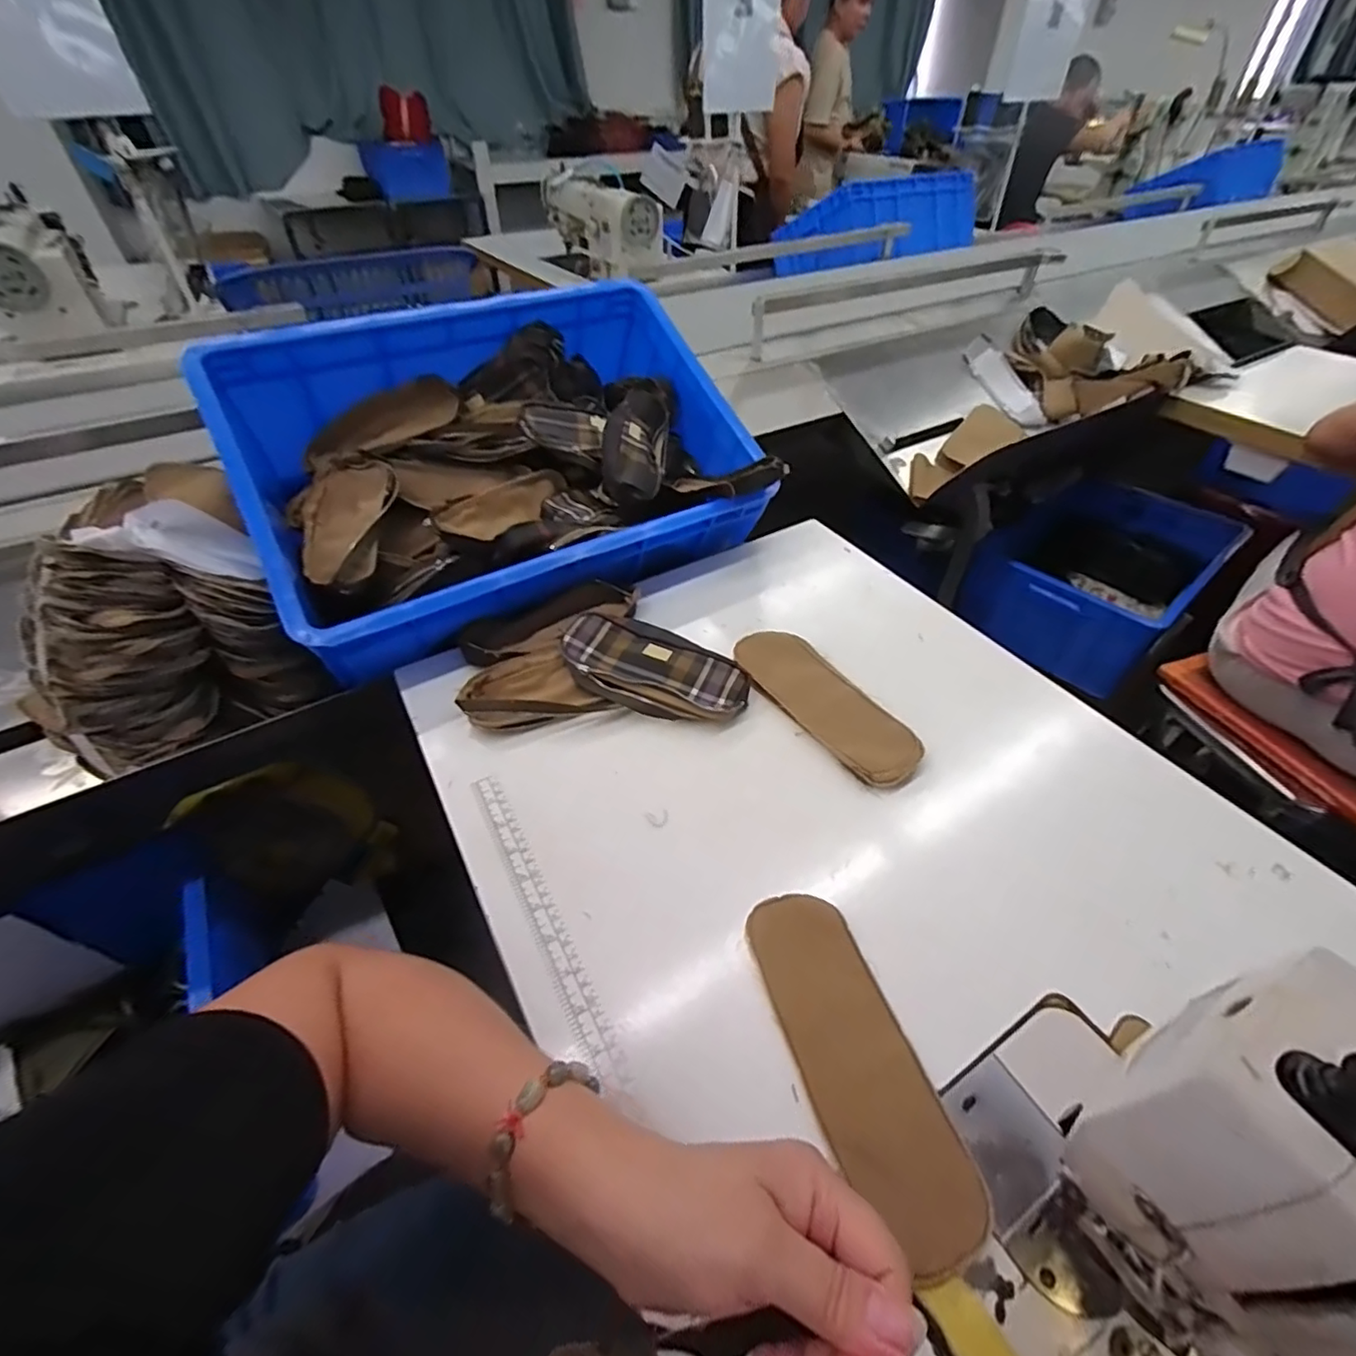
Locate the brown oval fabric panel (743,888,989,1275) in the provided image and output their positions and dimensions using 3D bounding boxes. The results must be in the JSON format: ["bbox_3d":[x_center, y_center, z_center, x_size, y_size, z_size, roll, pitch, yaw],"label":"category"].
[{"bbox_3d":[0.104,0.220,0.353,0.067,0.008,0.190,-16,45,-9],"label":"brown oval fabric panel"}]

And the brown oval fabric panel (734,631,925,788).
[{"bbox_3d":[0.133,0.020,0.550,0.072,0.010,0.199,-26,51,-23],"label":"brown oval fabric panel"}]

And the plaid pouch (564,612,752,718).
[{"bbox_3d":[-0.024,-0.009,0.565,0.181,0.026,0.082,20,49,19],"label":"plaid pouch"}]

